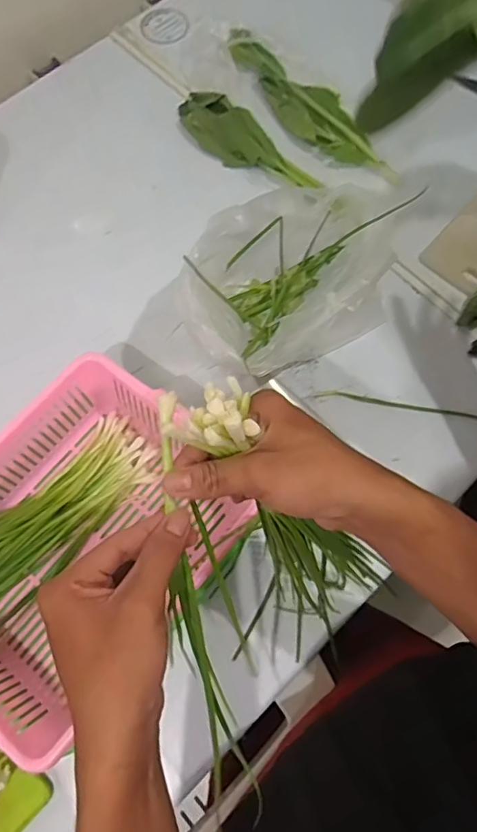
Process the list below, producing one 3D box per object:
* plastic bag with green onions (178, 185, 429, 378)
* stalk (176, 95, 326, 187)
[{"bbox_3d":[0.056,-0.163,0.600,0.278,0.150,0.184,-34,75,-11],"label":"plastic bag with green onions"},{"bbox_3d":[0.007,-0.382,0.739,0.225,0.026,0.069,42,76,13],"label":"stalk"}]

